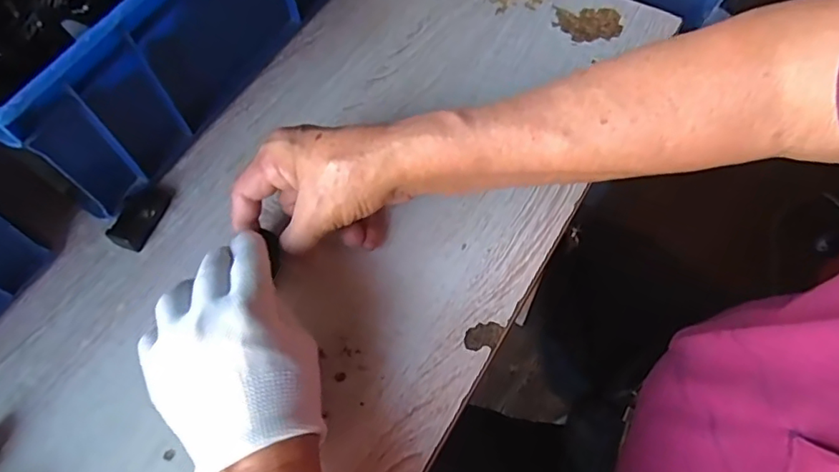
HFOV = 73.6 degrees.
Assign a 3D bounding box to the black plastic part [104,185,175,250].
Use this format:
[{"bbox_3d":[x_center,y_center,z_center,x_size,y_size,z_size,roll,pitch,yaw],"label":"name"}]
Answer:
[{"bbox_3d":[-0.208,-0.017,0.418,0.023,0.013,0.055,15,64,9],"label":"black plastic part"}]

